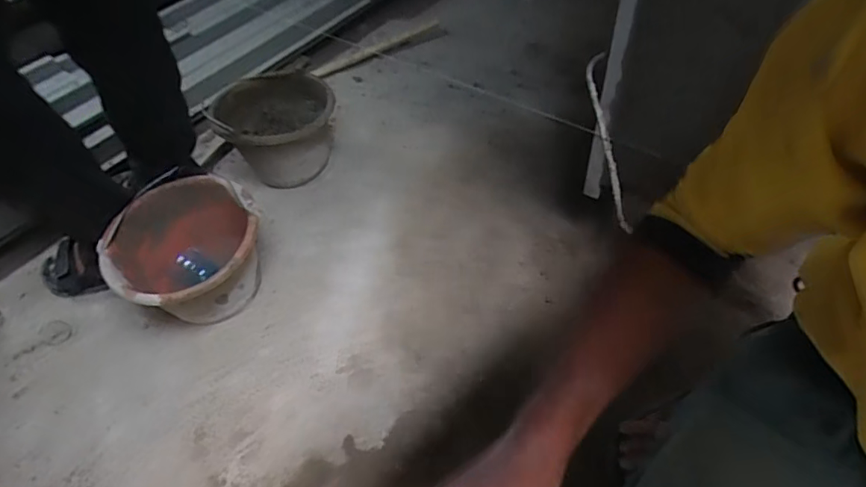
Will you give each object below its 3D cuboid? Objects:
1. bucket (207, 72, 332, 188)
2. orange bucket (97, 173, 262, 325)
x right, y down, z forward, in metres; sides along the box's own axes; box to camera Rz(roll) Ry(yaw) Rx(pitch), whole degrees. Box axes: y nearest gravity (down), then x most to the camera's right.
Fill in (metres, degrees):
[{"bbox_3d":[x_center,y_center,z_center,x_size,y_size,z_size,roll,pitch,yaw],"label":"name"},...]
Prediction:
[{"bbox_3d":[-0.305,-0.214,1.000,0.210,0.198,0.225,-4,50,4],"label":"bucket"},{"bbox_3d":[-0.393,0.032,0.829,0.235,0.182,0.219,-4,50,4],"label":"orange bucket"}]

